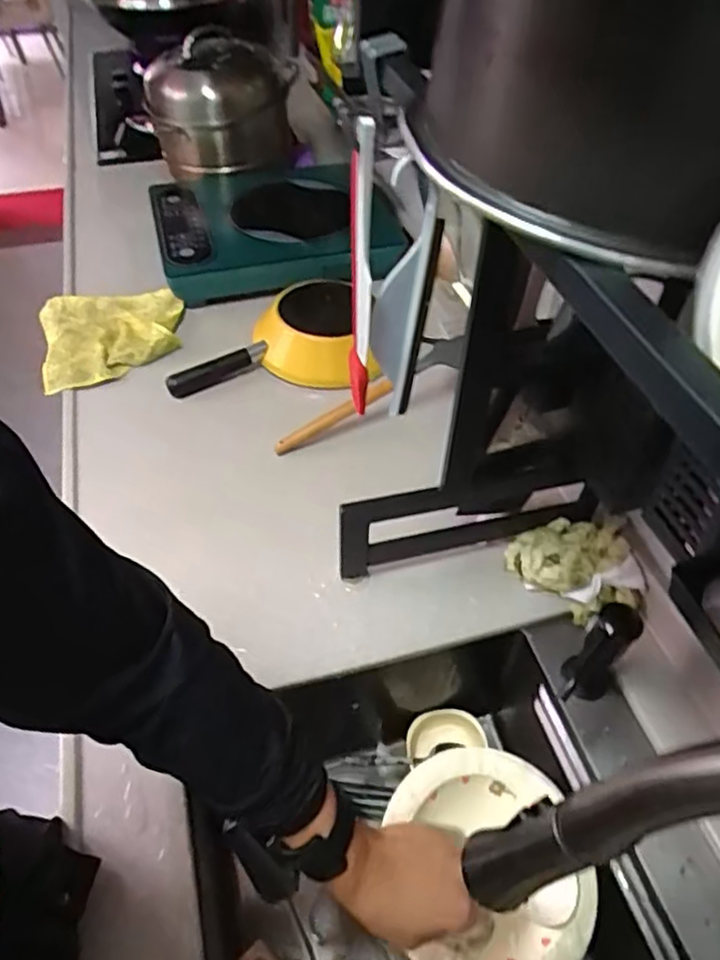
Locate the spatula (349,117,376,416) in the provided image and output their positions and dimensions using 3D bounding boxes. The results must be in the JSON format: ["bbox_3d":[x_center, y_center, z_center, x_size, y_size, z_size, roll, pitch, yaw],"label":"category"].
[{"bbox_3d":[0.000,-0.125,0.430,0.012,0.195,0.031,-4,48,-5],"label":"spatula"}]

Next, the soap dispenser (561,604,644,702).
[{"bbox_3d":[0.226,0.160,0.620,0.041,0.116,0.053,34,56,26],"label":"soap dispenser"}]

